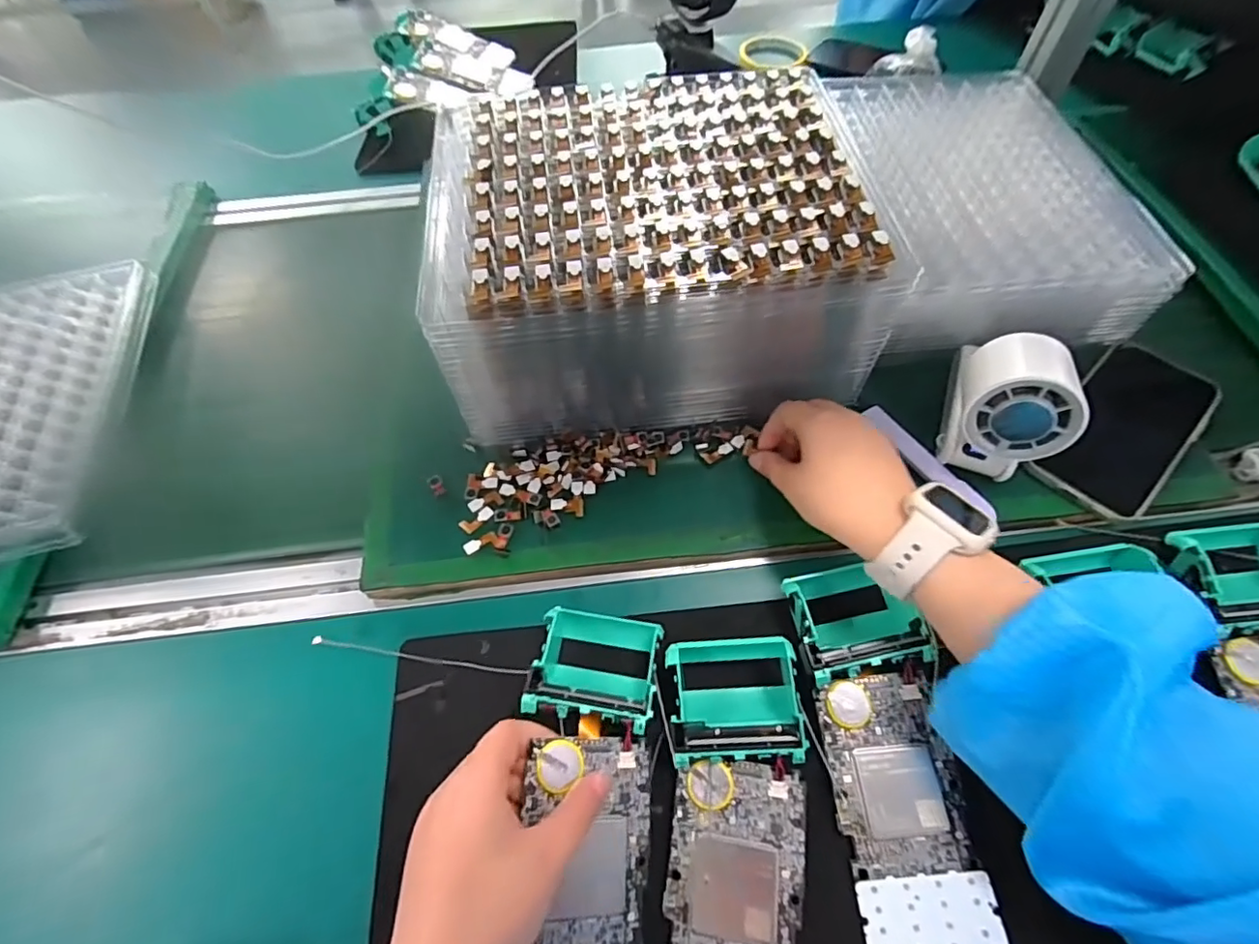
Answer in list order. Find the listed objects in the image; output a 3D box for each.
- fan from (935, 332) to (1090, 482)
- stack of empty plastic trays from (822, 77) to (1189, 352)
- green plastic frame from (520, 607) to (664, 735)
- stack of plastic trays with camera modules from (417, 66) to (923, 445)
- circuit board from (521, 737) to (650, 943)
[{"bbox_3d":[0.242,-0.045,0.362,0.063,0.083,0.070,24,61,10],"label":"fan"},{"bbox_3d":[0.296,-0.242,0.486,0.198,0.066,0.288,-2,60,-5],"label":"stack of empty plastic trays"},{"bbox_3d":[-0.020,0.114,0.330,0.069,0.045,0.065,11,60,3],"label":"green plastic frame"},{"bbox_3d":[0.013,-0.157,0.410,0.281,0.144,0.211,-5,60,-7],"label":"stack of plastic trays with camera modules"},{"bbox_3d":[-0.021,0.203,0.274,0.063,0.005,0.127,8,68,-16],"label":"circuit board"}]

